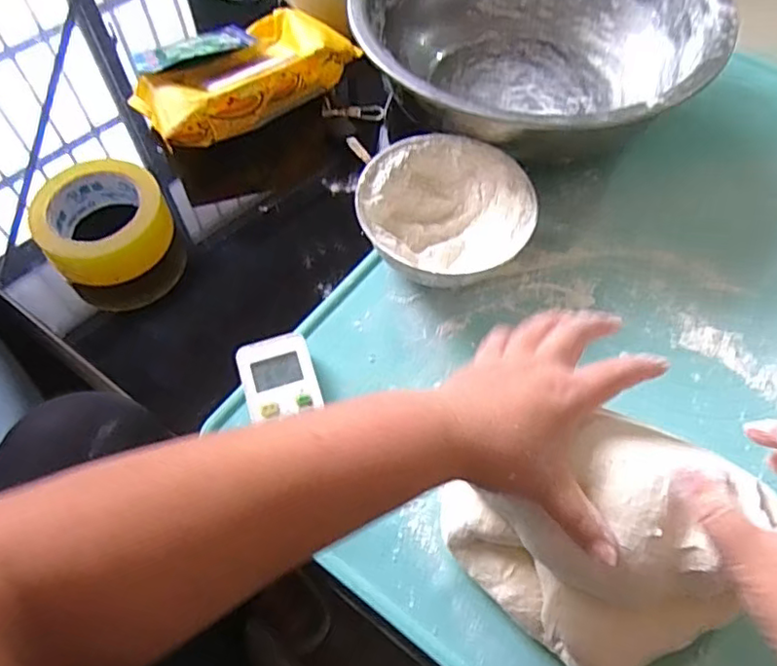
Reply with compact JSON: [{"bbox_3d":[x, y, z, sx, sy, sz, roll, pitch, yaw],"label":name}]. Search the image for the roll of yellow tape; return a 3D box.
[{"bbox_3d":[-0.250,-0.094,0.531,0.097,0.053,0.104,0,60,0],"label":"roll of yellow tape"}]

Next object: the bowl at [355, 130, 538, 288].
[{"bbox_3d":[0.047,-0.101,0.525,0.140,0.047,0.140,0,60,0],"label":"bowl"}]

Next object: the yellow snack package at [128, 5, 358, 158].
[{"bbox_3d":[-0.147,-0.256,0.612,0.202,0.056,0.109,-32,65,-16],"label":"yellow snack package"}]

